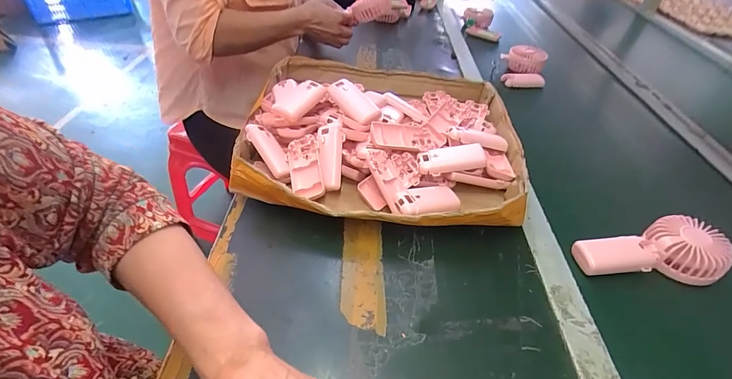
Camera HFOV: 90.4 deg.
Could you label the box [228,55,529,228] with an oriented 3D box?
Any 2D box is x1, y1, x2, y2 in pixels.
[{"bbox_3d":[0.029,-0.096,0.582,0.401,0.075,0.399,6,42,0],"label":"box"}]

